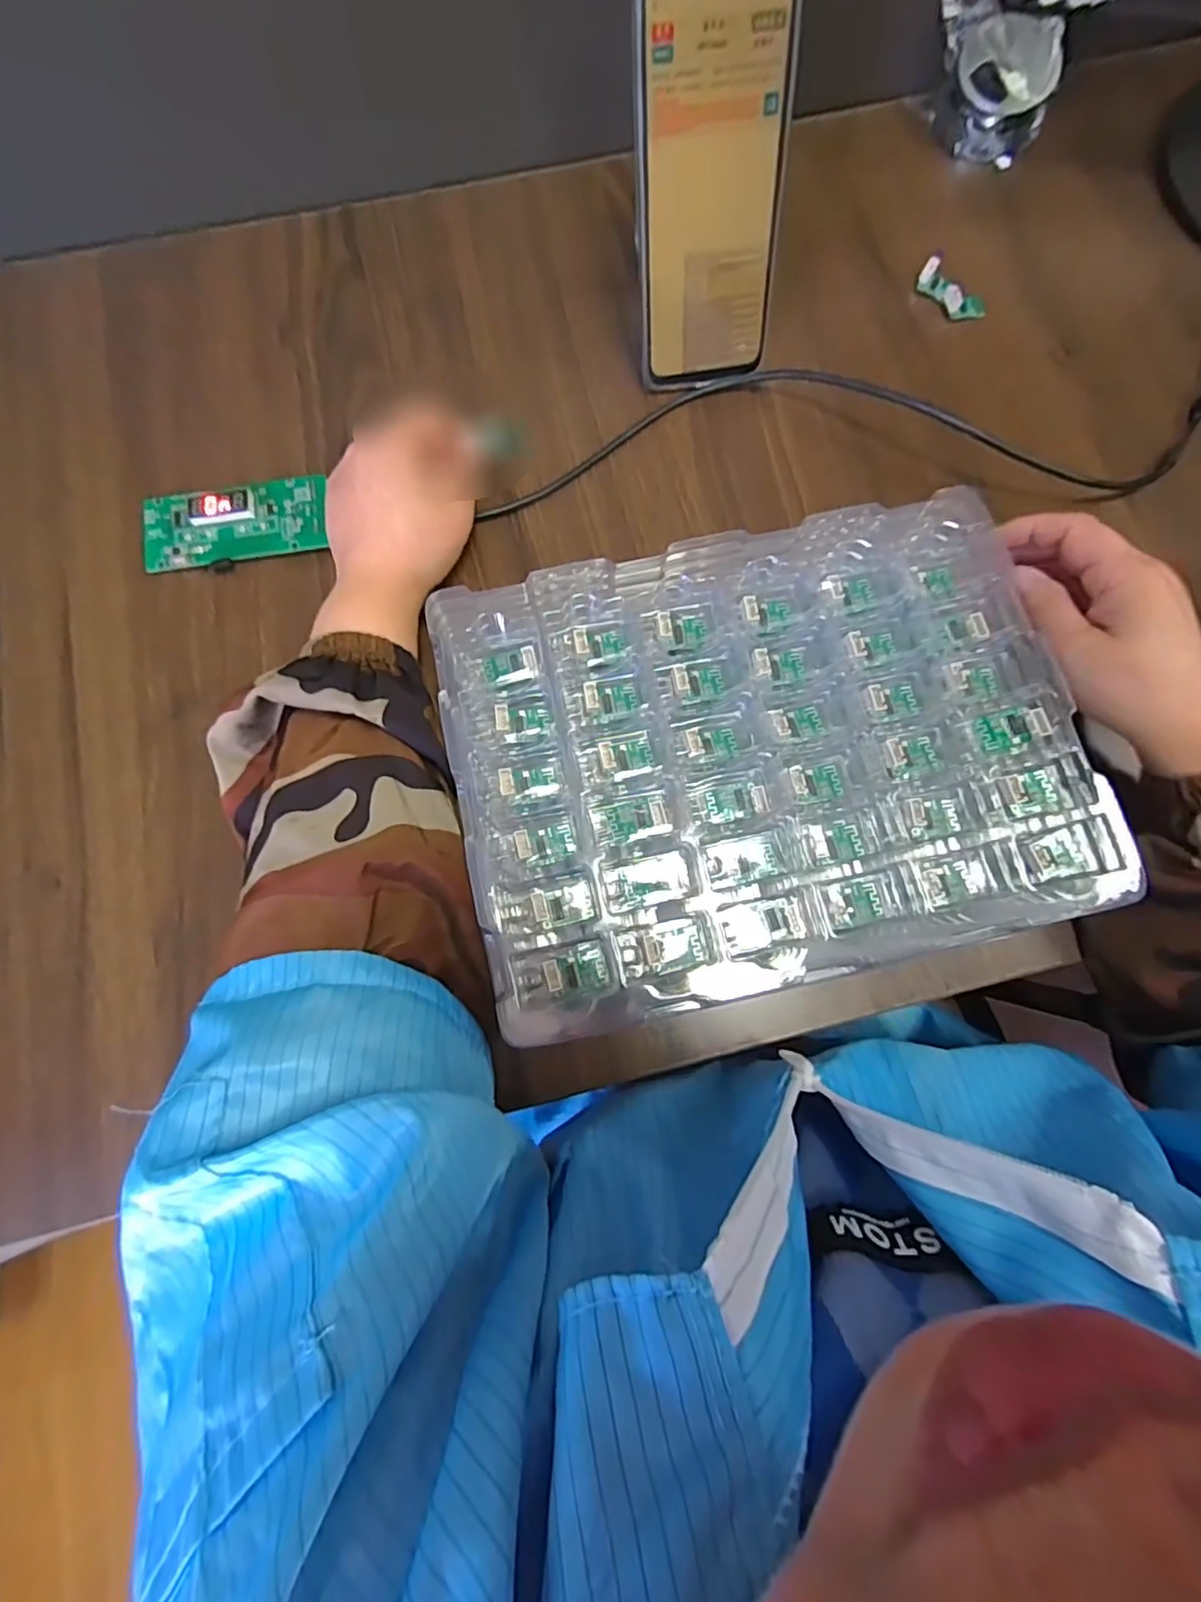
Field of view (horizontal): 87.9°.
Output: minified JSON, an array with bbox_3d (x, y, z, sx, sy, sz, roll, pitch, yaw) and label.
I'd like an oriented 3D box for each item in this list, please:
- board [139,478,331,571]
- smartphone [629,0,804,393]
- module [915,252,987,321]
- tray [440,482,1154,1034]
[{"bbox_3d":[-0.213,-0.161,0.360,0.101,0.014,0.048,-12,78,-4],"label":"board"},{"bbox_3d":[0.058,-0.317,0.331,0.079,0.163,0.005,-8,50,-1],"label":"smartphone"},{"bbox_3d":[0.228,-0.333,0.405,0.018,0.012,0.050,-40,81,-8],"label":"module"},{"bbox_3d":[0.074,-0.022,0.297,0.274,0.039,0.209,-12,78,-3],"label":"tray"}]

